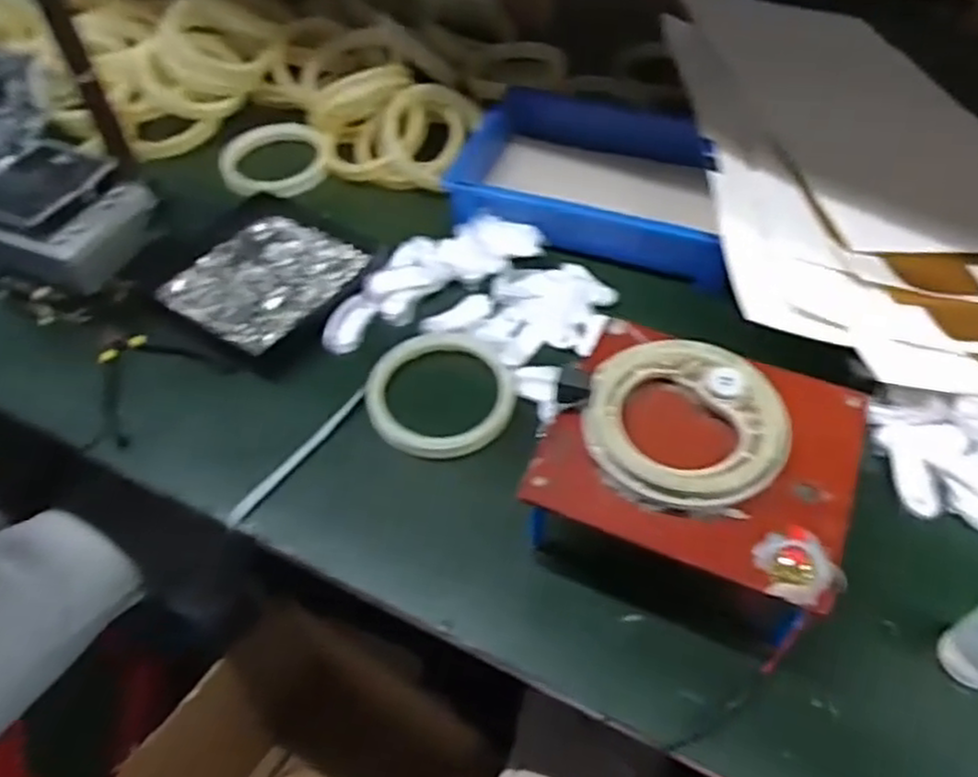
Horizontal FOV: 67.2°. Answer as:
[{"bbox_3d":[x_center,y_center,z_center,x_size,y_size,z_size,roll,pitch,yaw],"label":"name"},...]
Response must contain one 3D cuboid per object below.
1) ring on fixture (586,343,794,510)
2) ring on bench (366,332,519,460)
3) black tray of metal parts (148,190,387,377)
[{"bbox_3d":[0.135,0.020,0.505,0.132,0.017,0.125,9,51,9],"label":"ring on fixture"},{"bbox_3d":[-0.041,0.001,0.646,0.127,0.019,0.123,-1,51,1],"label":"ring on bench"},{"bbox_3d":[-0.221,-0.122,0.742,0.192,0.029,0.205,30,57,24],"label":"black tray of metal parts"}]

